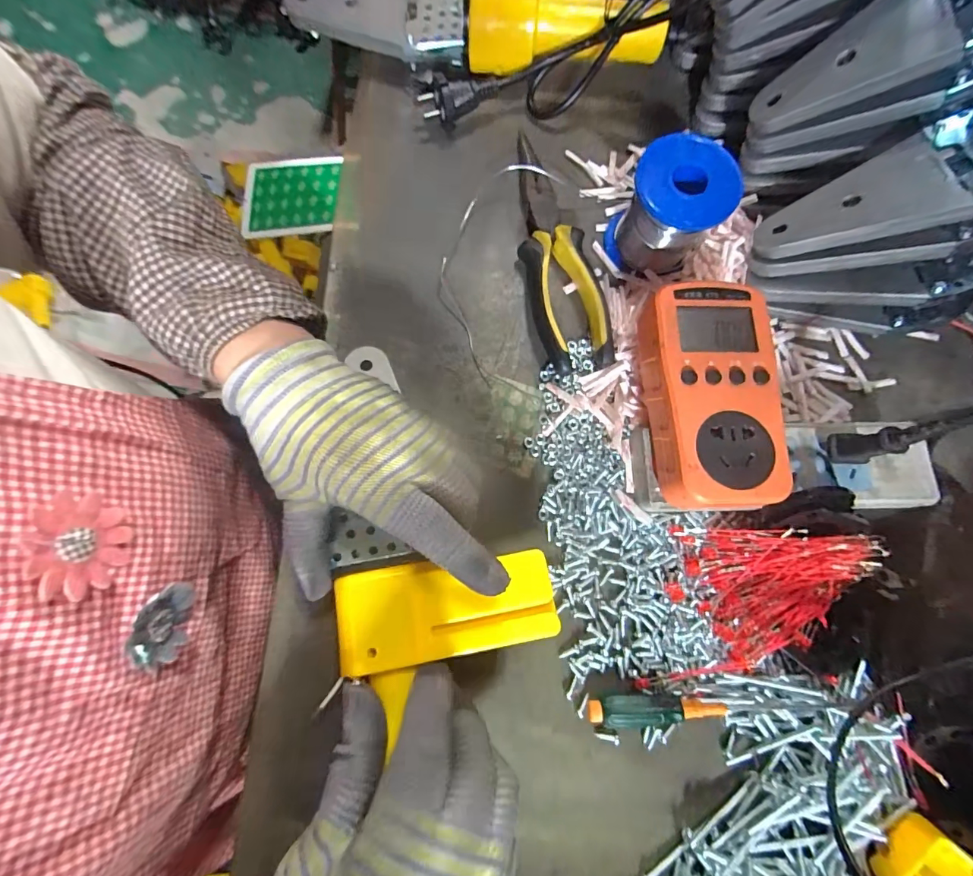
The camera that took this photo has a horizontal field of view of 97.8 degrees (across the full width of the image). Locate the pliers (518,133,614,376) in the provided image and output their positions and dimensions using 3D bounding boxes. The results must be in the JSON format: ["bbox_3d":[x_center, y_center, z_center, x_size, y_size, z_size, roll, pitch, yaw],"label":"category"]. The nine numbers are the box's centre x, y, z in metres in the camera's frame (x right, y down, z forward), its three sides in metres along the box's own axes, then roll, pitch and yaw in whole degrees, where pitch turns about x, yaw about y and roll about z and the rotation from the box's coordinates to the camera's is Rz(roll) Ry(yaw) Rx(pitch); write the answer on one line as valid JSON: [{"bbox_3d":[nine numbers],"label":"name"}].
[{"bbox_3d":[0.051,-0.122,0.289,0.053,0.024,0.157,-11,79,-6],"label":"pliers"}]

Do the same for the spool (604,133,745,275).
[{"bbox_3d":[0.117,-0.145,0.275,0.059,0.063,0.052,30,78,3],"label":"spool"}]

